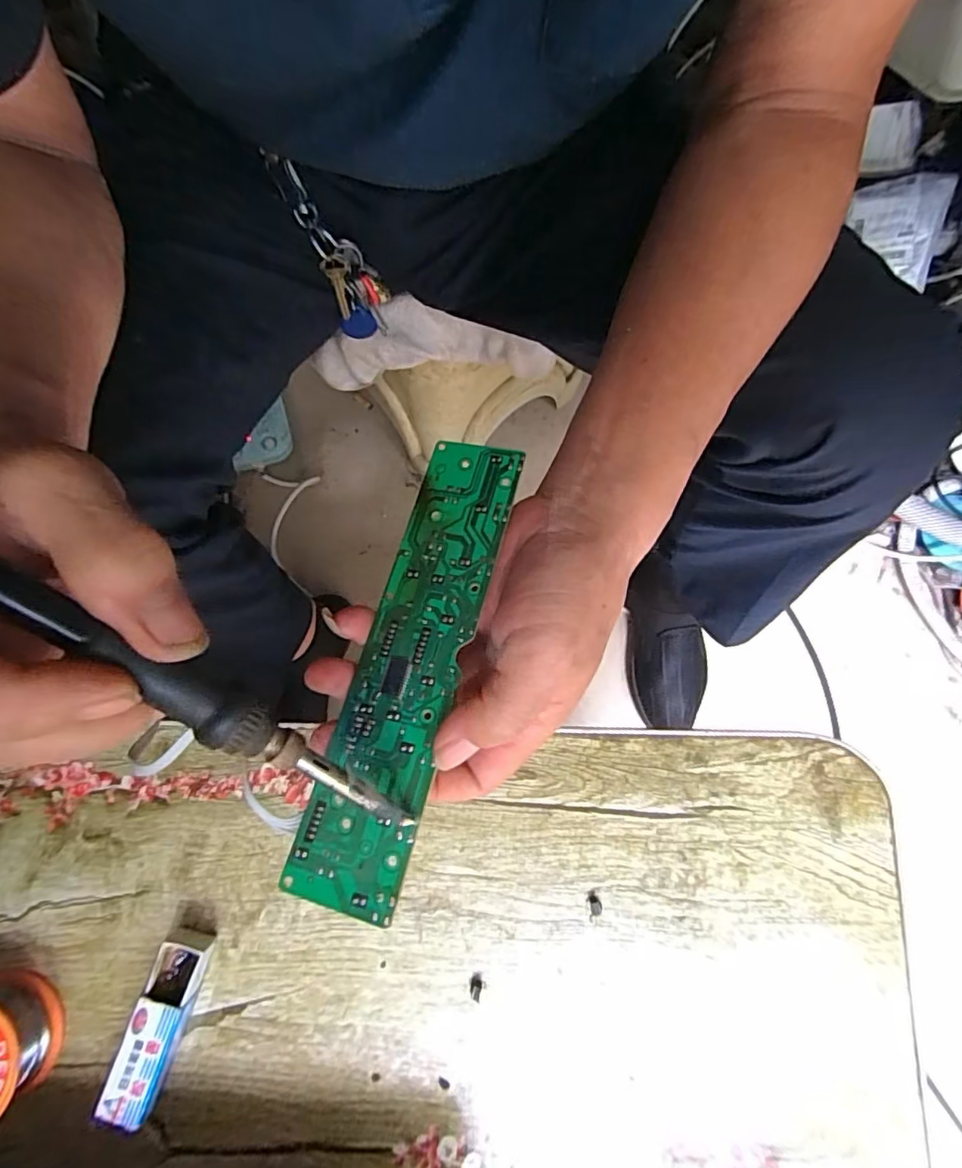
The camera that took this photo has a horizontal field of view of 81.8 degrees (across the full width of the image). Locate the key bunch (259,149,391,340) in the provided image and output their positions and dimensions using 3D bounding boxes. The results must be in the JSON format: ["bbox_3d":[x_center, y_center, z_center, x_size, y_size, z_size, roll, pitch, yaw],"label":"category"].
[{"bbox_3d":[-0.116,-0.258,0.435,0.031,0.144,0.046,35,80,36],"label":"key bunch"}]

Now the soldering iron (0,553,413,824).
[{"bbox_3d":[-0.096,0.026,0.165,0.200,0.020,0.017,42,81,-26],"label":"soldering iron"}]

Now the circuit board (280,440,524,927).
[{"bbox_3d":[-0.028,0.026,0.240,0.046,0.004,0.204,11,69,14],"label":"circuit board"}]

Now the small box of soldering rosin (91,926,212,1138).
[{"bbox_3d":[-0.147,0.202,0.257,0.023,0.022,0.074,18,80,3],"label":"small box of soldering rosin"}]

